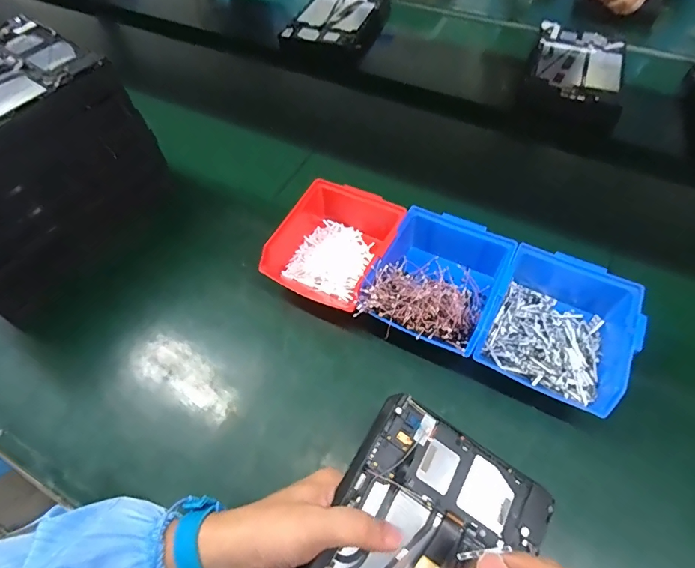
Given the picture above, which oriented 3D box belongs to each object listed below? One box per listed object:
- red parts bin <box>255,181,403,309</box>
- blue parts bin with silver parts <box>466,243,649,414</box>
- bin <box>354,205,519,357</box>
[{"bbox_3d":[-0.012,-0.050,0.489,0.108,0.071,0.153,22,59,16],"label":"red parts bin"},{"bbox_3d":[0.207,0.041,0.418,0.127,0.067,0.146,24,60,17],"label":"blue parts bin with silver parts"},{"bbox_3d":[0.096,0.002,0.450,0.121,0.068,0.149,25,60,18],"label":"bin"}]

